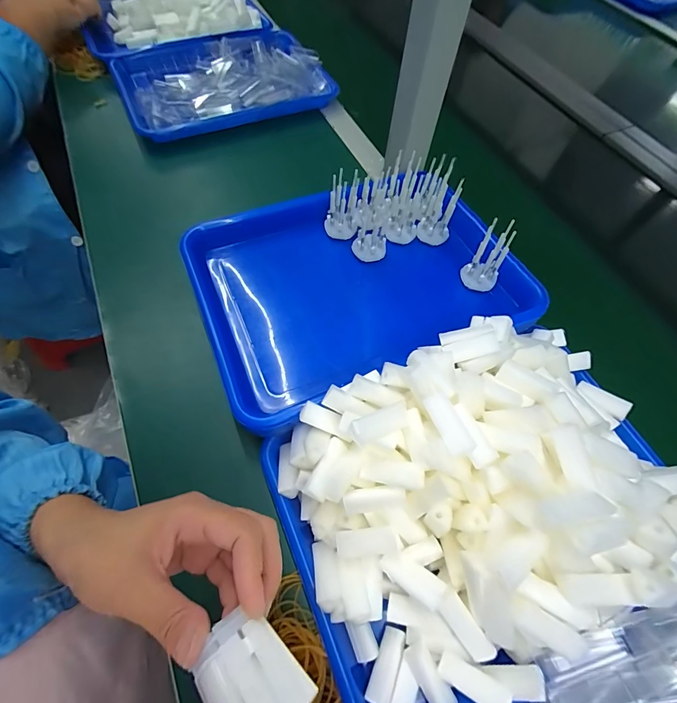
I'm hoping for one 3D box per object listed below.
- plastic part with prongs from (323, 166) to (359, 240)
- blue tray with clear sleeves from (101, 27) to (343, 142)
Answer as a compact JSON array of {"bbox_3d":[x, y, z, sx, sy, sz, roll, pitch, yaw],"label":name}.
[{"bbox_3d":[0.004,-0.165,0.411,0.036,0.068,0.029,5,61,-1],"label":"plastic part with prongs"},{"bbox_3d":[-0.193,-0.457,0.607,0.324,0.046,0.221,-23,65,-16],"label":"blue tray with clear sleeves"}]

